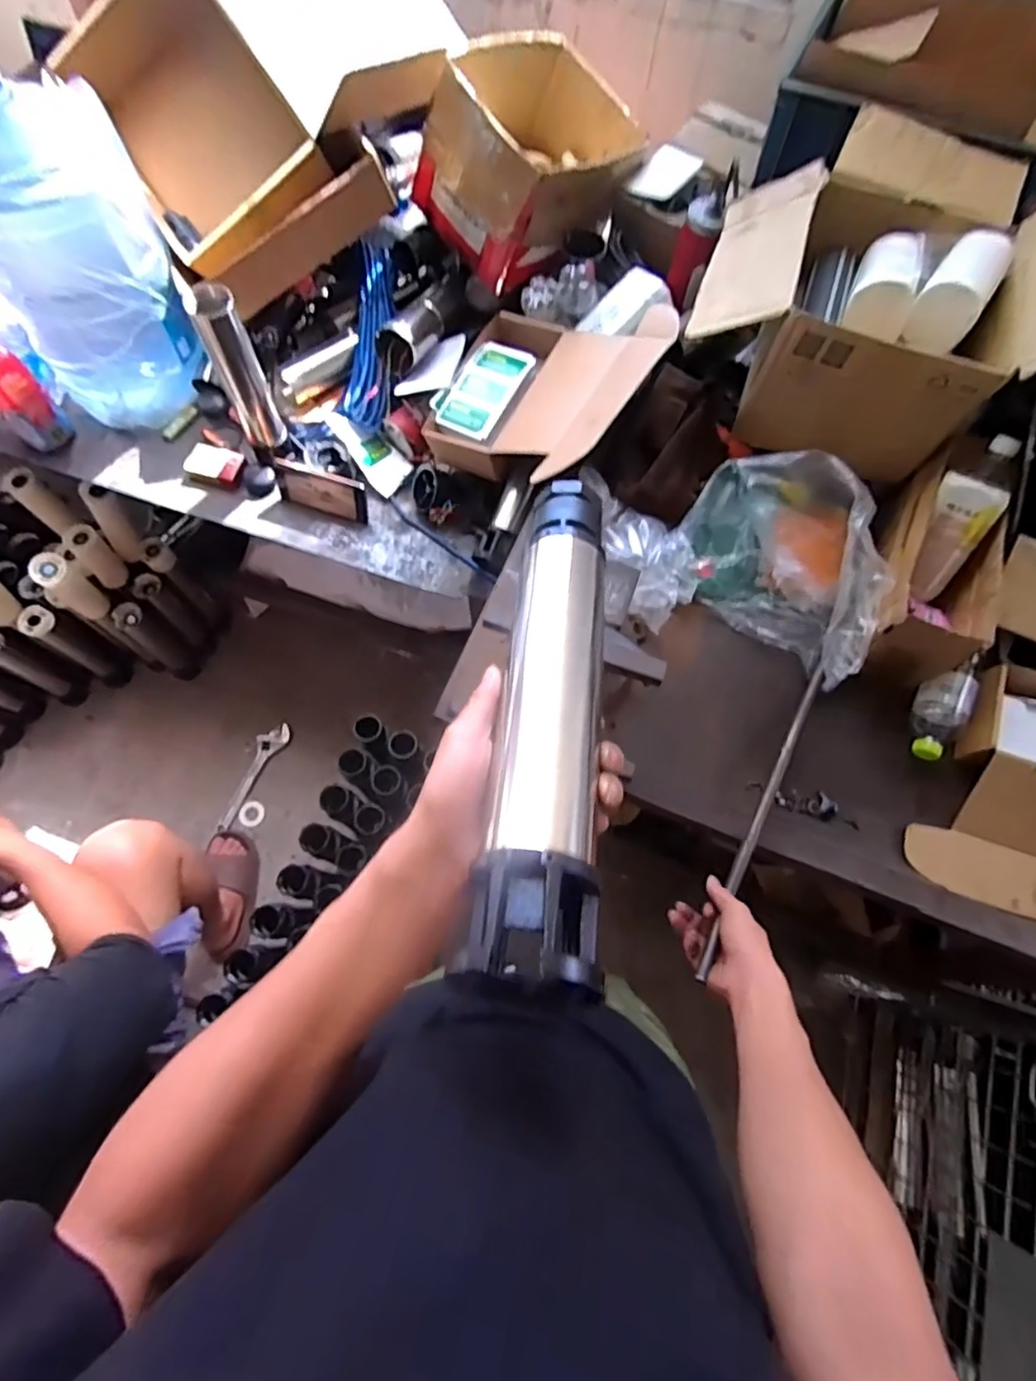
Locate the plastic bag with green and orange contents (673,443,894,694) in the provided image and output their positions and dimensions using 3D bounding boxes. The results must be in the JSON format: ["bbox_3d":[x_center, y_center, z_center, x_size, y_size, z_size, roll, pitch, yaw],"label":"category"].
[{"bbox_3d":[0.370,-0.184,0.821,0.289,0.169,0.220,34,72,9],"label":"plastic bag with green and orange contents"}]

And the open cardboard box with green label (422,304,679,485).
[{"bbox_3d":[0.027,-0.461,0.950,0.307,0.165,0.325,32,72,9],"label":"open cardboard box with green label"}]

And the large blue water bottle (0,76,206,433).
[{"bbox_3d":[-0.685,-0.689,0.946,0.268,0.414,0.235,-37,76,-14],"label":"large blue water bottle"}]

